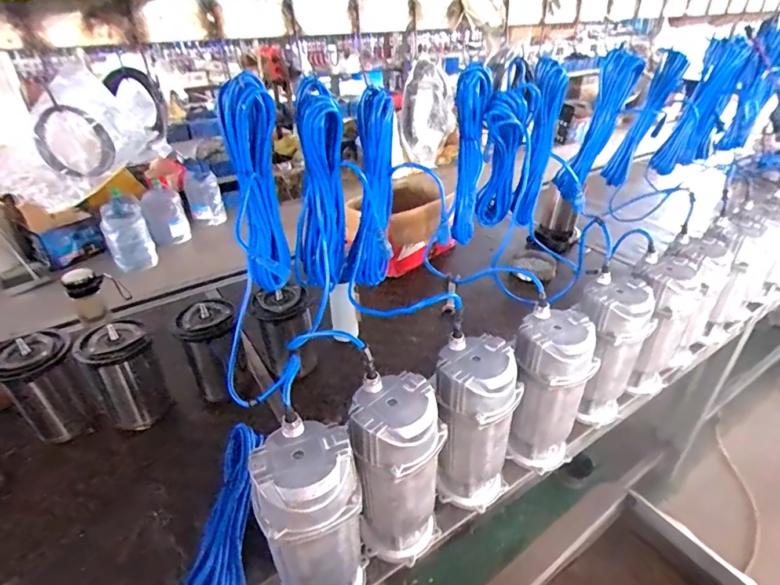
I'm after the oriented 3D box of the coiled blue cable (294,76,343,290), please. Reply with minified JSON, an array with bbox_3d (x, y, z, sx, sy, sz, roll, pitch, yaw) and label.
[{"bbox_3d":[-0.129,-0.158,0.787,0.093,0.375,0.109,-9,33,-13],"label":"coiled blue cable"}]

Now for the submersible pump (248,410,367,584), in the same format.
[{"bbox_3d":[-0.102,0.324,0.612,0.128,0.296,0.118,-12,34,-16],"label":"submersible pump"}]

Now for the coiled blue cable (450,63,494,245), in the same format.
[{"bbox_3d":[0.158,-0.263,0.894,0.054,0.334,0.051,10,34,17],"label":"coiled blue cable"}]

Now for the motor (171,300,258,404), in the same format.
[{"bbox_3d":[-0.397,0.134,1.010,0.125,0.202,0.106,-22,38,-29],"label":"motor"}]

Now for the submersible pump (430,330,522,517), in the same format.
[{"bbox_3d":[0.140,0.227,0.748,0.130,0.290,0.120,7,33,13],"label":"submersible pump"}]

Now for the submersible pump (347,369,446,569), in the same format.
[{"bbox_3d":[0.015,0.271,0.676,0.120,0.295,0.123,-1,32,0],"label":"submersible pump"}]

